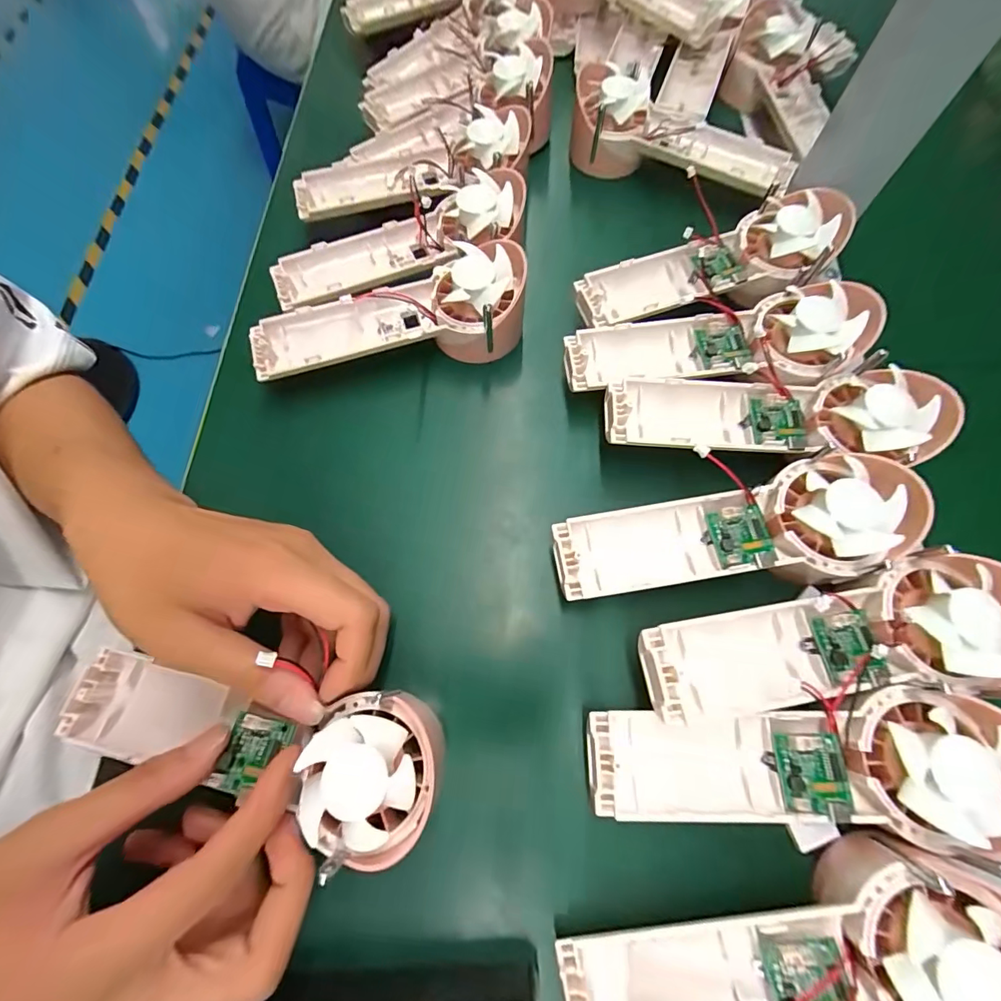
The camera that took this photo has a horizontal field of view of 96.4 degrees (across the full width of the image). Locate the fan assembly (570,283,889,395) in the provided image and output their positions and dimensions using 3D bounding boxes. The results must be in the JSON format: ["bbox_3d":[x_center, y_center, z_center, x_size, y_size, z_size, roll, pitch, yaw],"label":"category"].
[{"bbox_3d":[0.130,-0.091,0.270,0.174,0.038,0.059,-8,71,-2],"label":"fan assembly"}]

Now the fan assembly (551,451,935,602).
[{"bbox_3d":[0.117,0.019,0.230,0.177,0.035,0.062,-11,71,-3],"label":"fan assembly"}]

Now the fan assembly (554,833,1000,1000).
[{"bbox_3d":[0.115,0.184,0.179,0.176,0.039,0.054,-17,71,9],"label":"fan assembly"}]

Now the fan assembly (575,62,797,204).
[{"bbox_3d":[0.142,-0.283,0.351,0.171,0.047,0.078,27,73,10],"label":"fan assembly"}]

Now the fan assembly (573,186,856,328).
[{"bbox_3d":[0.137,-0.150,0.296,0.171,0.045,0.061,-23,72,-7],"label":"fan assembly"}]

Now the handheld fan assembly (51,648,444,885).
[{"bbox_3d":[-0.114,0.111,0.200,0.171,0.030,0.063,7,71,10],"label":"handheld fan assembly"}]

